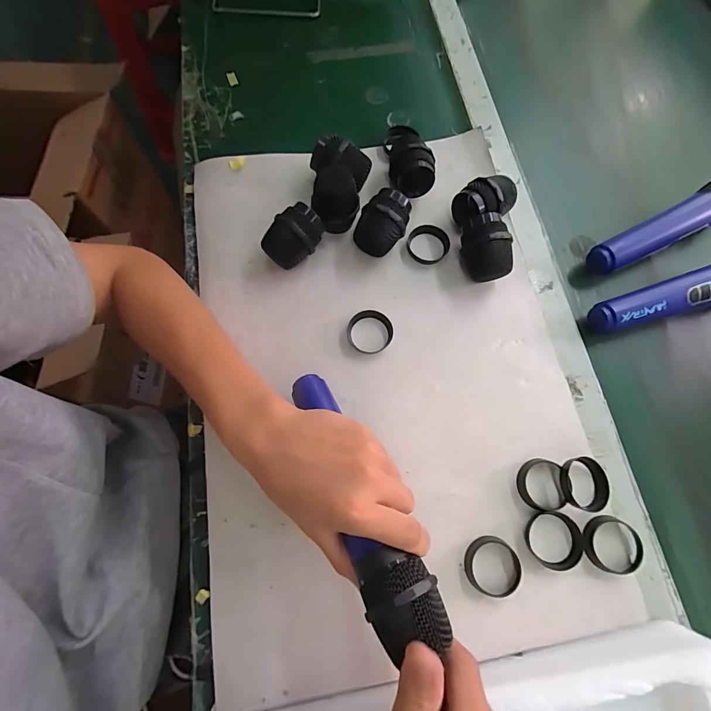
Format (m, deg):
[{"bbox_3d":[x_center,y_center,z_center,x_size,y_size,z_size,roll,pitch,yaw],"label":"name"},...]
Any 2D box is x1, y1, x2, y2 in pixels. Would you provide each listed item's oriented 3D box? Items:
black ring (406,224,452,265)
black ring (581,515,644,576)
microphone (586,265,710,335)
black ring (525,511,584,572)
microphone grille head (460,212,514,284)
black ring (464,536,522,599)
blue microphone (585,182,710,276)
[{"bbox_3d":[0.079,-0.119,0.385,0.044,0.010,0.043,0,72,-2],"label":"black ring"},{"bbox_3d":[0.211,0.157,0.297,0.047,0.013,0.042,15,72,3],"label":"black ring"},{"bbox_3d":[0.331,-0.061,0.357,0.191,0.036,0.041,-17,74,-7],"label":"microphone"},{"bbox_3d":[0.166,0.154,0.299,0.042,0.009,0.043,0,72,-2],"label":"black ring"},{"bbox_3d":[0.129,-0.106,0.361,0.044,0.051,0.057,-3,72,-2],"label":"microphone grille head"},{"bbox_3d":[0.112,0.172,0.293,0.043,0.009,0.044,0,72,-2],"label":"black ring"},{"bbox_3d":[0.339,-0.133,0.391,0.187,0.052,0.043,-27,75,-10],"label":"blue microphone"}]

